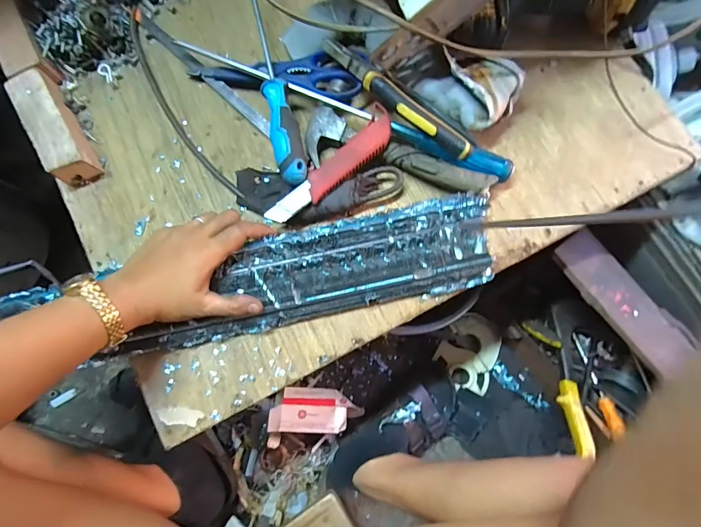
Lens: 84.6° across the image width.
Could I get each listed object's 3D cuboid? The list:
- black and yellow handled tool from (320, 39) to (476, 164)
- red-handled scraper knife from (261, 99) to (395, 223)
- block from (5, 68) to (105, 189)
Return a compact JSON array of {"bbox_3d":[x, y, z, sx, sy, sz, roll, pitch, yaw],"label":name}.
[{"bbox_3d":[0.042,-0.171,0.396,0.192,0.023,0.023,43,83,8],"label":"black and yellow handled tool"},{"bbox_3d":[-0.015,-0.096,0.392,0.035,0.017,0.161,43,83,8],"label":"red-handled scraper knife"},{"bbox_3d":[-0.323,-0.149,0.423,0.043,0.039,0.126,-30,81,-4],"label":"block"}]

